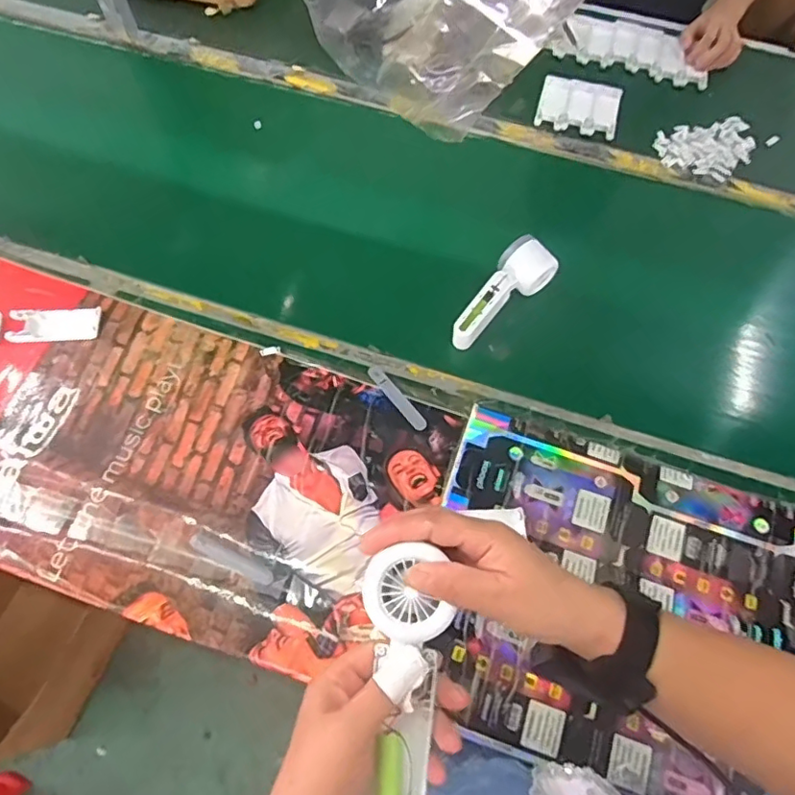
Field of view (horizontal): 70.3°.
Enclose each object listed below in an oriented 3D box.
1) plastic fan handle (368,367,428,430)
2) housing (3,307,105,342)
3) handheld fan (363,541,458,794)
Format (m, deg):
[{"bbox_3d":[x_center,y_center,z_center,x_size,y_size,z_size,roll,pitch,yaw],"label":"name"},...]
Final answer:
[{"bbox_3d":[0.000,0.000,0.649,0.017,0.004,0.095,-36,71,-16],"label":"plastic fan handle"},{"bbox_3d":[-0.408,-0.086,0.674,0.105,0.009,0.043,-2,66,-3],"label":"housing"},{"bbox_3d":[0.005,0.171,0.332,0.048,0.025,0.163,1,85,-1],"label":"handheld fan"}]

